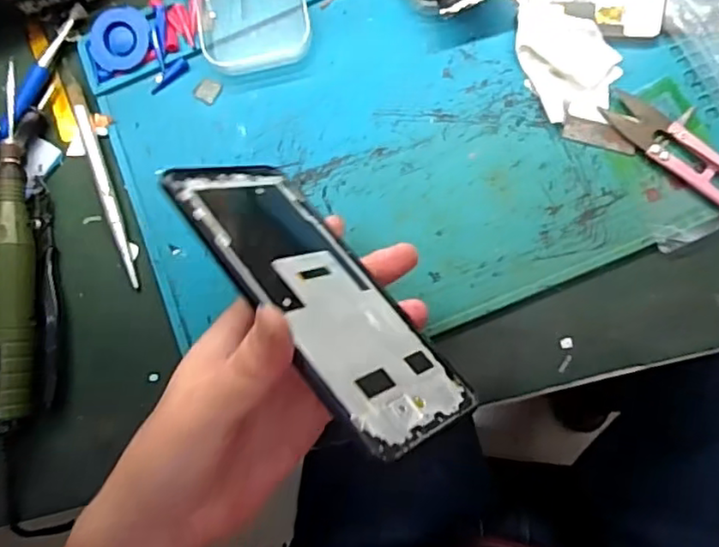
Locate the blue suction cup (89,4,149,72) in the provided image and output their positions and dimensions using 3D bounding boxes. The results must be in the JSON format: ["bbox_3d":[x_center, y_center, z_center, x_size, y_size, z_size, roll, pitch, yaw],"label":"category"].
[{"bbox_3d":[-0.142,-0.140,0.377,0.036,0.009,0.036,-1,81,6],"label":"blue suction cup"}]

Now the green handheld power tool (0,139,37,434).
[{"bbox_3d":[-0.191,0.004,0.352,0.018,0.026,0.159,-8,80,5],"label":"green handheld power tool"}]

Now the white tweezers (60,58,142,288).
[{"bbox_3d":[-0.153,-0.061,0.374,0.009,0.005,0.146,-21,79,3],"label":"white tweezers"}]

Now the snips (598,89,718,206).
[{"bbox_3d":[0.173,-0.060,0.330,0.099,0.013,0.023,42,88,11],"label":"snips"}]

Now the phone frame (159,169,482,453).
[{"bbox_3d":[-0.019,0.006,0.284,0.160,0.073,0.004,49,125,20],"label":"phone frame"}]

